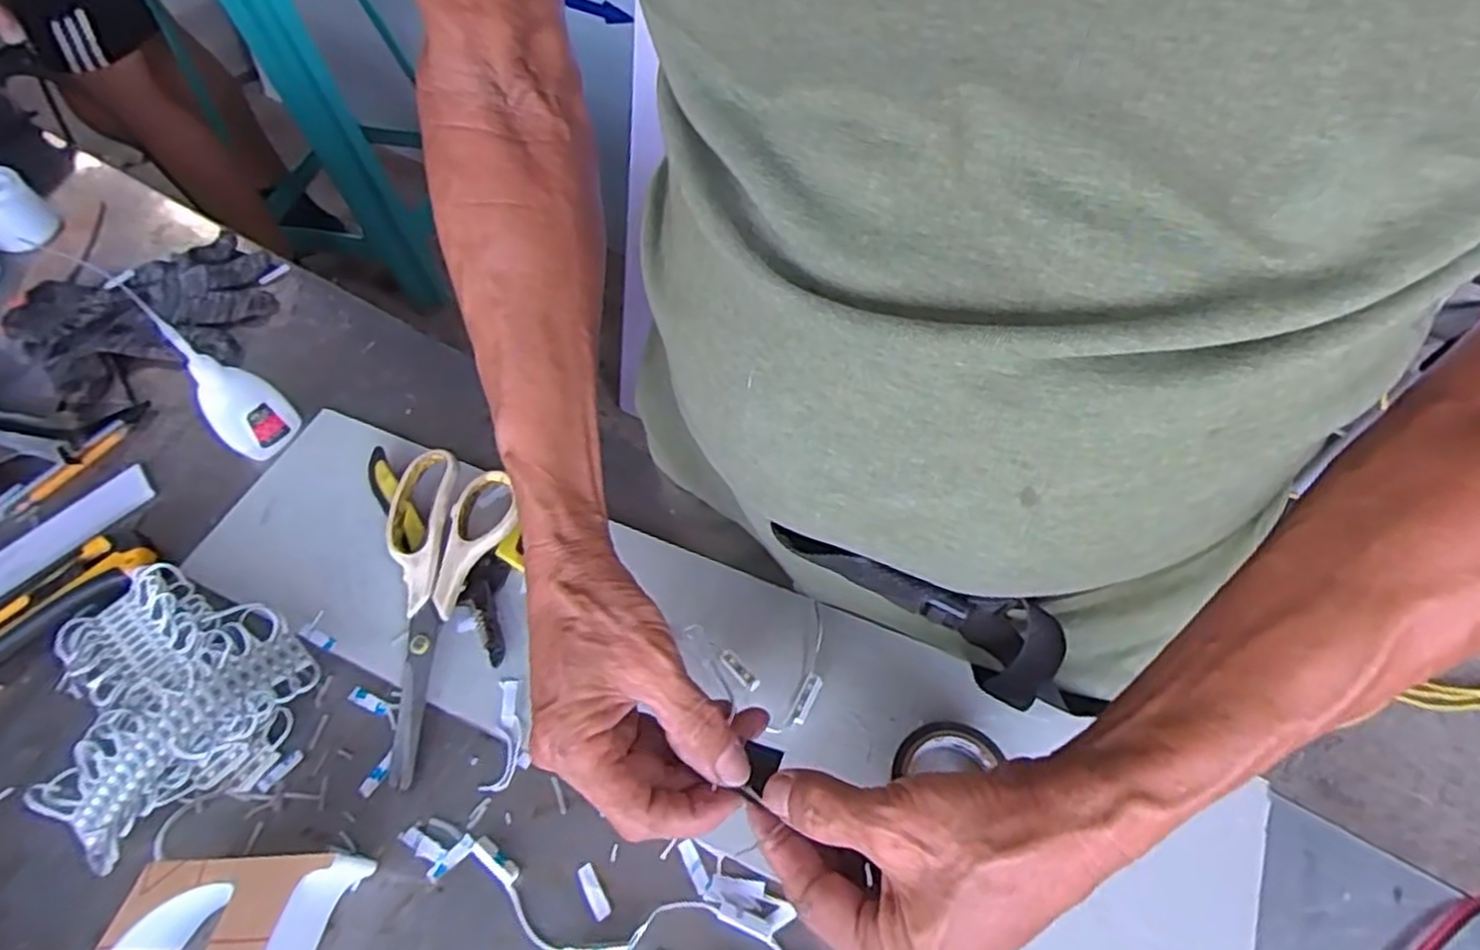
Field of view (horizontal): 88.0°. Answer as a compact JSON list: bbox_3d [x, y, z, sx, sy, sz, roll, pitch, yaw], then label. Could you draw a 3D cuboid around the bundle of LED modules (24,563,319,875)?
[{"bbox_3d":[-0.324,0.121,0.420,0.149,0.031,0.130,27,63,20],"label":"bundle of LED modules"}]

